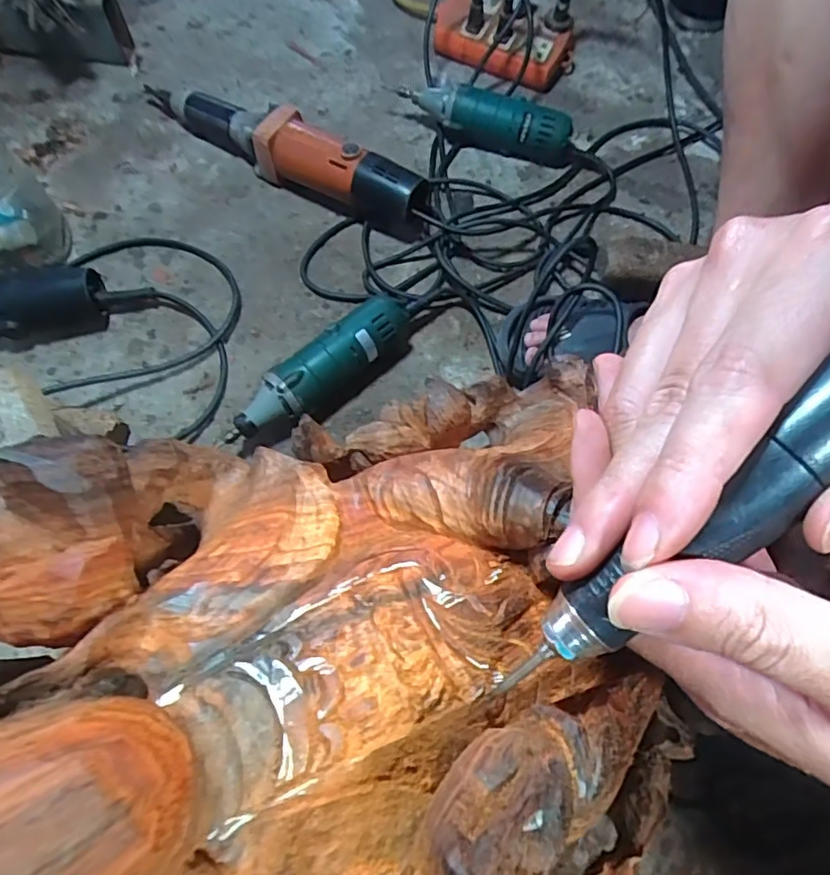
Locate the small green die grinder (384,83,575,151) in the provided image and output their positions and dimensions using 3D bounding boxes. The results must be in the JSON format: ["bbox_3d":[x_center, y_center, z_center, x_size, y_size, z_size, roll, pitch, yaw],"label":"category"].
[{"bbox_3d":[0.075,-0.388,0.700,0.227,0.058,0.045,19,69,7],"label":"small green die grinder"}]

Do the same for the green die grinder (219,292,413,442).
[{"bbox_3d":[-0.090,-0.063,0.567,0.055,0.056,0.209,40,73,14],"label":"green die grinder"}]

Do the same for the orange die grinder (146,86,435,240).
[{"bbox_3d":[-0.160,-0.343,0.670,0.399,0.069,0.064,30,71,11],"label":"orange die grinder"}]

